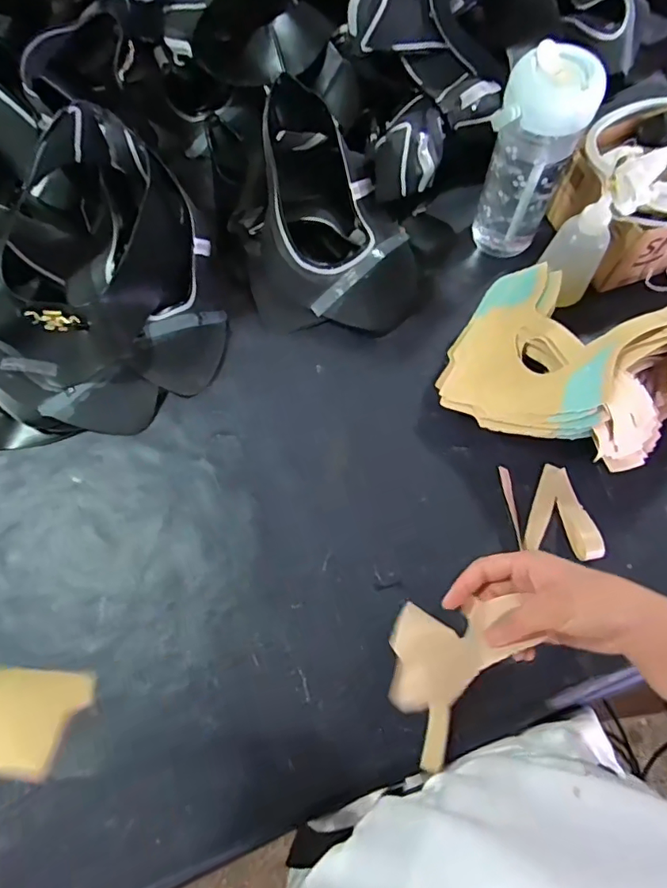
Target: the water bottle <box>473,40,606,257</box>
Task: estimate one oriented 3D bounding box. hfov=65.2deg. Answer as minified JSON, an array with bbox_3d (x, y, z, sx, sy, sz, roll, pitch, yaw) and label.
[{"bbox_3d":[0.213,-0.308,0.581,0.089,0.213,0.077,22,71,9],"label":"water bottle"}]

